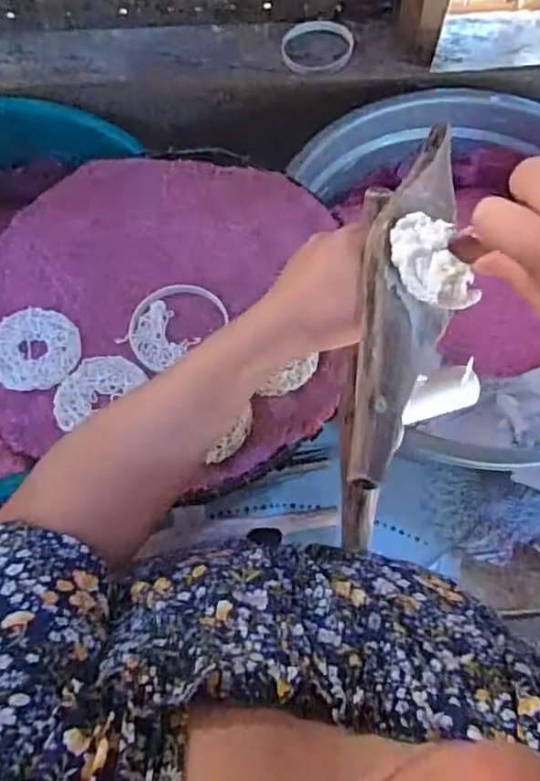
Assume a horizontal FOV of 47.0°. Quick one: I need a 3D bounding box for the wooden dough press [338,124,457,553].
[{"bbox_3d":[0.070,-0.054,0.334,0.053,0.031,0.283,15,61,5],"label":"wooden dough press"}]

